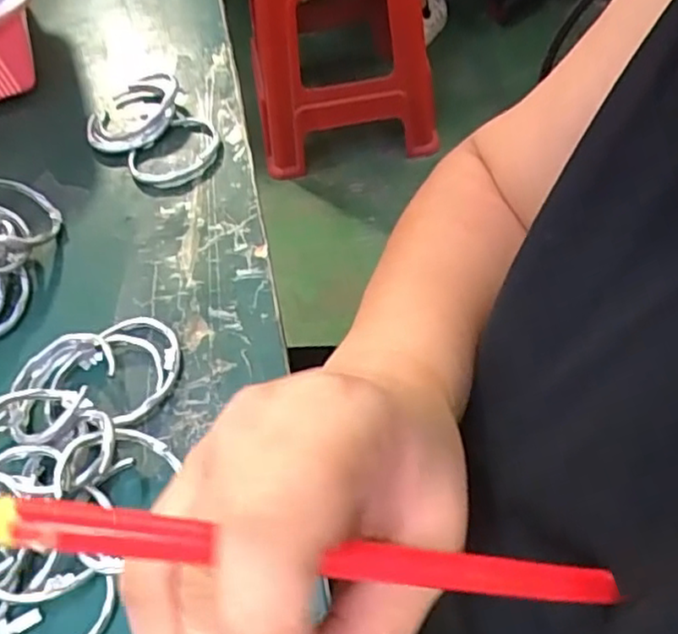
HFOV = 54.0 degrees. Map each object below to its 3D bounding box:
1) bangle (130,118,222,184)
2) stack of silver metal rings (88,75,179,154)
[{"bbox_3d":[-0.111,-0.116,0.465,0.052,0.008,0.072,32,64,25],"label":"bangle"},{"bbox_3d":[-0.149,-0.149,0.483,0.059,0.026,0.073,5,56,10],"label":"stack of silver metal rings"}]

